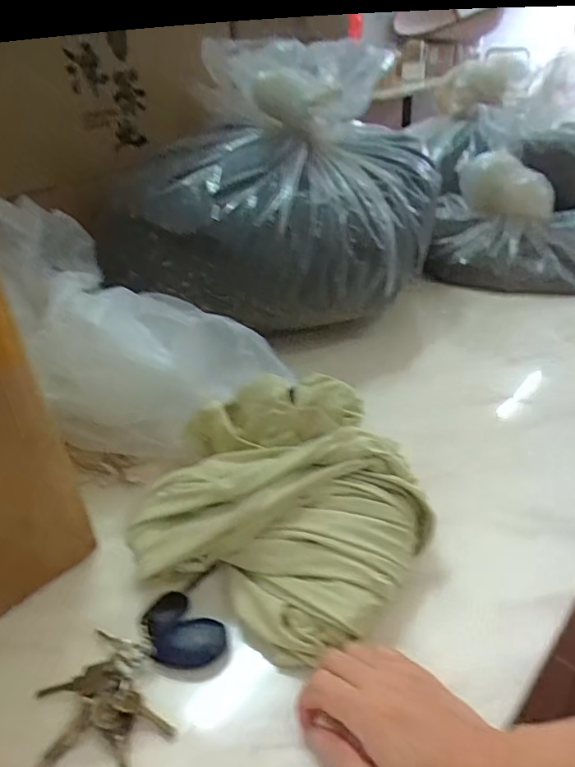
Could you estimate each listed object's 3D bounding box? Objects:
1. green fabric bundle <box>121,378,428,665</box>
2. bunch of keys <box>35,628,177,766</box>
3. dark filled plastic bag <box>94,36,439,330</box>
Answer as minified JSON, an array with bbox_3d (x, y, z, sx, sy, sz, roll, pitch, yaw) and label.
[{"bbox_3d":[-0.007,0.094,0.467,0.231,0.112,0.205,16,38,28],"label":"green fabric bundle"},{"bbox_3d":[-0.129,0.226,0.370,0.100,0.017,0.091,-3,33,2],"label":"bunch of keys"},{"bbox_3d":[0.001,-0.294,0.778,0.375,0.303,0.406,7,35,17],"label":"dark filled plastic bag"}]

